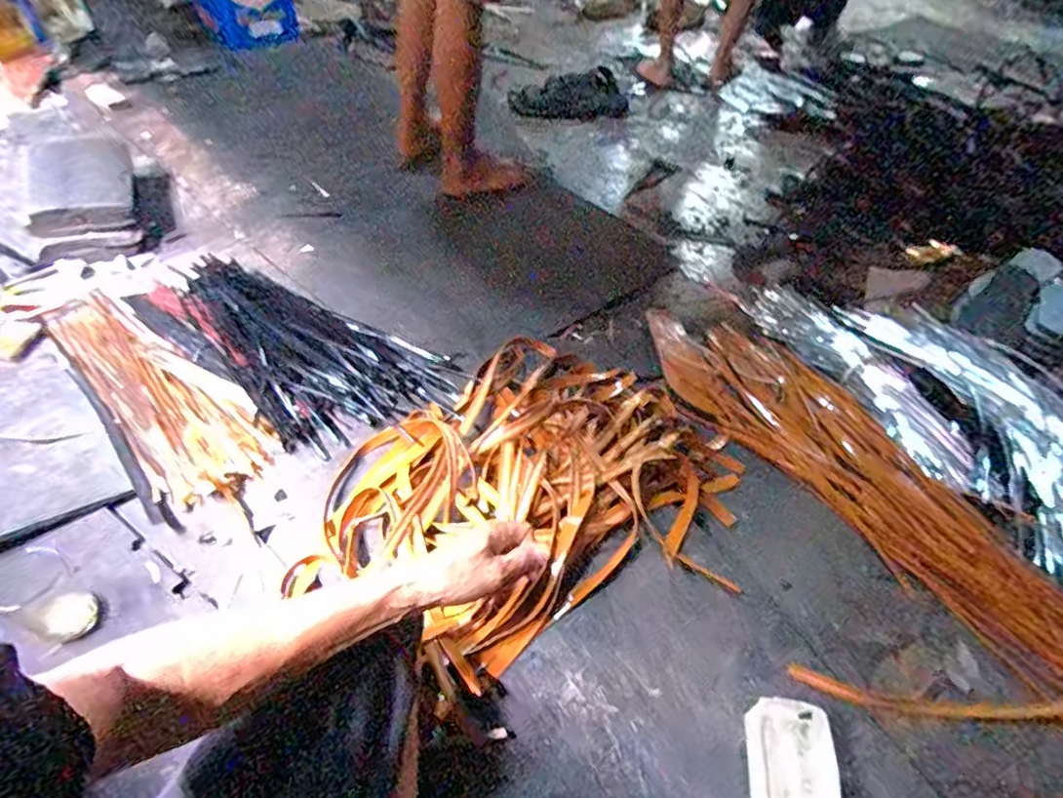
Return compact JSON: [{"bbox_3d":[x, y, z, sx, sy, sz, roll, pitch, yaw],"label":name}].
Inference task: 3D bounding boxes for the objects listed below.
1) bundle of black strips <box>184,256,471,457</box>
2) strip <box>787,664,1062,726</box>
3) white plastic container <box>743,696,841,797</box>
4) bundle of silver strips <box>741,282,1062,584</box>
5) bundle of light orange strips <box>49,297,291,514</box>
[{"bbox_3d":[-0.373,-0.124,0.974,0.279,0.047,0.613,-29,59,-27],"label":"bundle of black strips"},{"bbox_3d":[0.478,0.326,0.621,0.404,0.012,0.040,8,52,-4],"label":"strip"},{"bbox_3d":[0.239,0.342,0.538,0.075,0.048,0.103,7,45,6],"label":"white plastic container"},{"bbox_3d":[0.672,-0.035,0.915,0.302,0.118,0.716,-18,54,-20],"label":"bundle of silver strips"},{"bbox_3d":[-0.596,-0.042,0.898,0.154,0.030,0.577,-35,62,-30],"label":"bundle of light orange strips"}]

